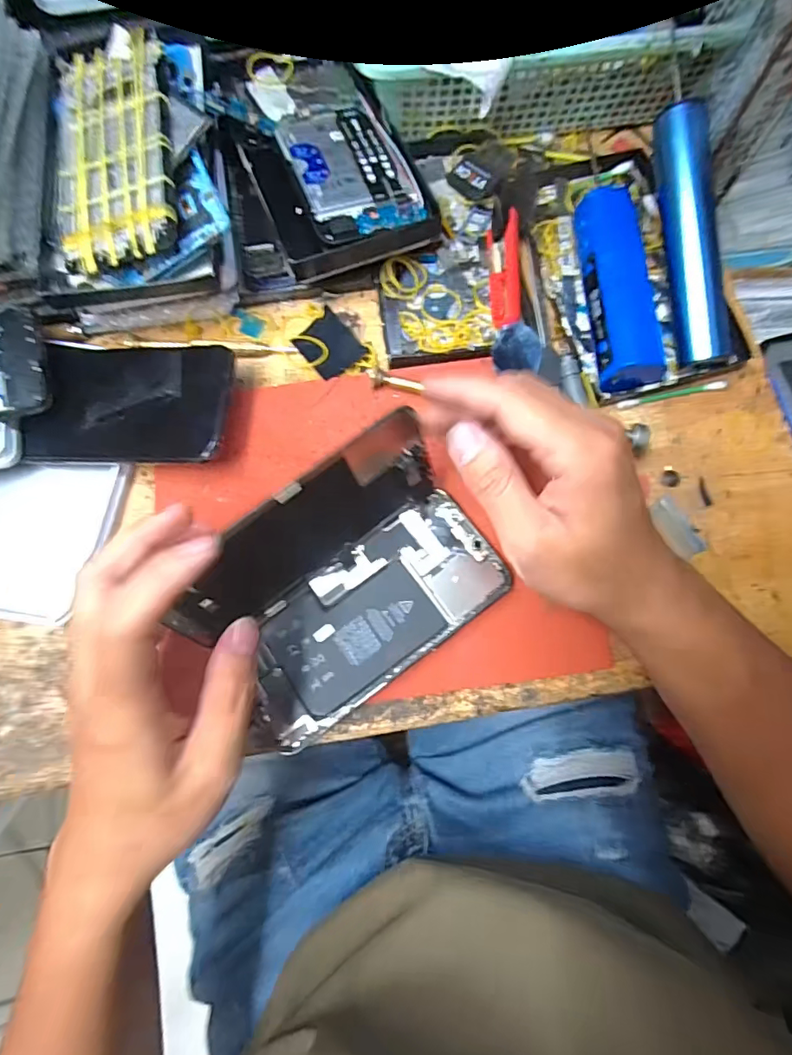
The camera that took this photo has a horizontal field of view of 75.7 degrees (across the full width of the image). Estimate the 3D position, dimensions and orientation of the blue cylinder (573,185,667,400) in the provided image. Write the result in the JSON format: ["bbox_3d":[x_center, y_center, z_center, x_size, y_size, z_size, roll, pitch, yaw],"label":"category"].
[{"bbox_3d":[0.137,-0.151,0.321,0.034,0.034,0.131,-7,76,-1],"label":"blue cylinder"}]

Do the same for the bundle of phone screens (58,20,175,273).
[{"bbox_3d":[-0.168,-0.226,0.304,0.069,0.022,0.147,-8,76,-1],"label":"bundle of phone screens"}]

